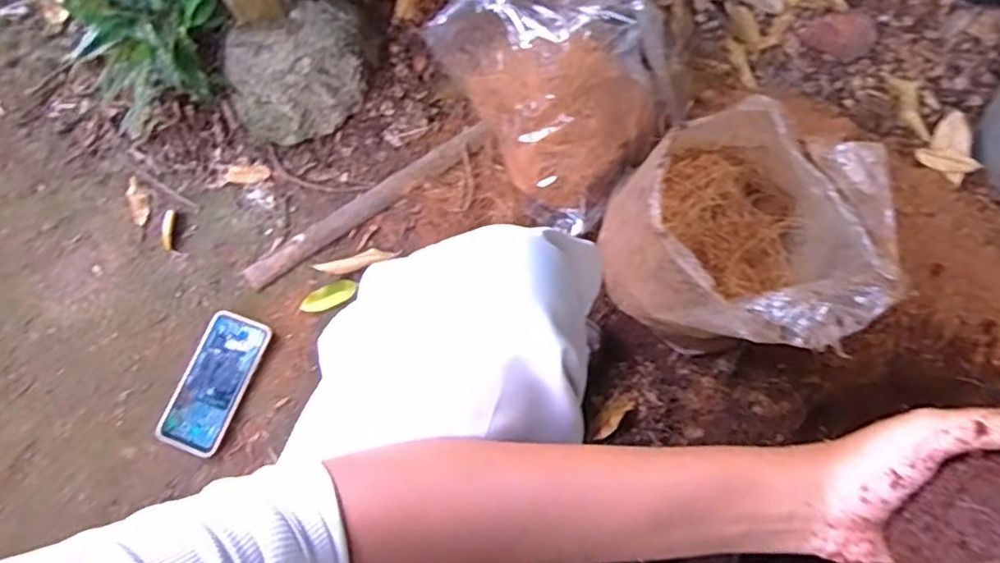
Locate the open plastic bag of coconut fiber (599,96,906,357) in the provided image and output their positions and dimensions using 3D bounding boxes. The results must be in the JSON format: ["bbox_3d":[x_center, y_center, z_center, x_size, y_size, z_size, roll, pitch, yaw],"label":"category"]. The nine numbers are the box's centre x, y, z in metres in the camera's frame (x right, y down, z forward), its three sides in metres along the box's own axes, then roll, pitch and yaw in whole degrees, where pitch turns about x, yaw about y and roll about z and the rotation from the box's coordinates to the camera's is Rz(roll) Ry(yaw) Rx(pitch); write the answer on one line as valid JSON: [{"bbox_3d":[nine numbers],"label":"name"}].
[{"bbox_3d":[0.251,-0.020,0.717,0.226,0.275,0.249,-25,71,-8],"label":"open plastic bag of coconut fiber"}]

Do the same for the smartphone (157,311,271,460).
[{"bbox_3d":[-0.361,0.127,0.816,0.078,0.011,0.174,24,75,-5],"label":"smartphone"}]

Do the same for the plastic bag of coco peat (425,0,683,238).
[{"bbox_3d":[0.087,-0.274,0.830,0.238,0.208,0.299,-33,73,-11],"label":"plastic bag of coco peat"}]

